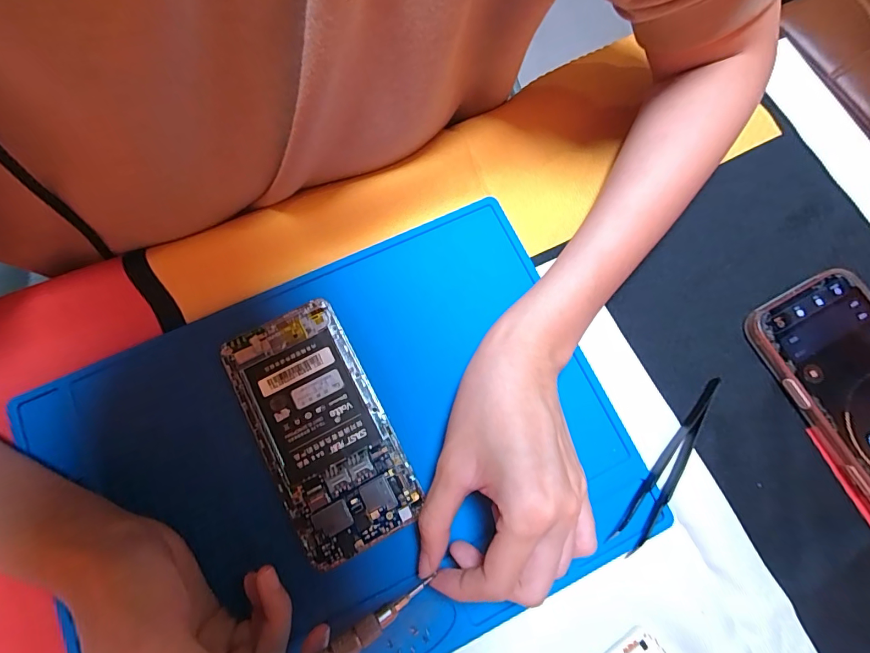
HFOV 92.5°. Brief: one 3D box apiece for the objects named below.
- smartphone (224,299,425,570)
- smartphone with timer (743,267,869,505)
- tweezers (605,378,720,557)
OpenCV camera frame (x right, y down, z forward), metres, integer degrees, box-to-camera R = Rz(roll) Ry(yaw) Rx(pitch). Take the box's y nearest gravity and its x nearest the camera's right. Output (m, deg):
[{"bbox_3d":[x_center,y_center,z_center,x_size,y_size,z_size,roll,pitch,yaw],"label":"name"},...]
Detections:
[{"bbox_3d":[-0.067,0.057,0.243,0.069,0.008,0.140,-27,79,-8],"label":"smartphone"},{"bbox_3d":[0.269,0.047,0.254,0.082,0.016,0.162,-28,79,-8],"label":"smartphone with timer"},{"bbox_3d":[0.139,0.079,0.245,0.013,0.008,0.114,35,78,6],"label":"tweezers"}]

